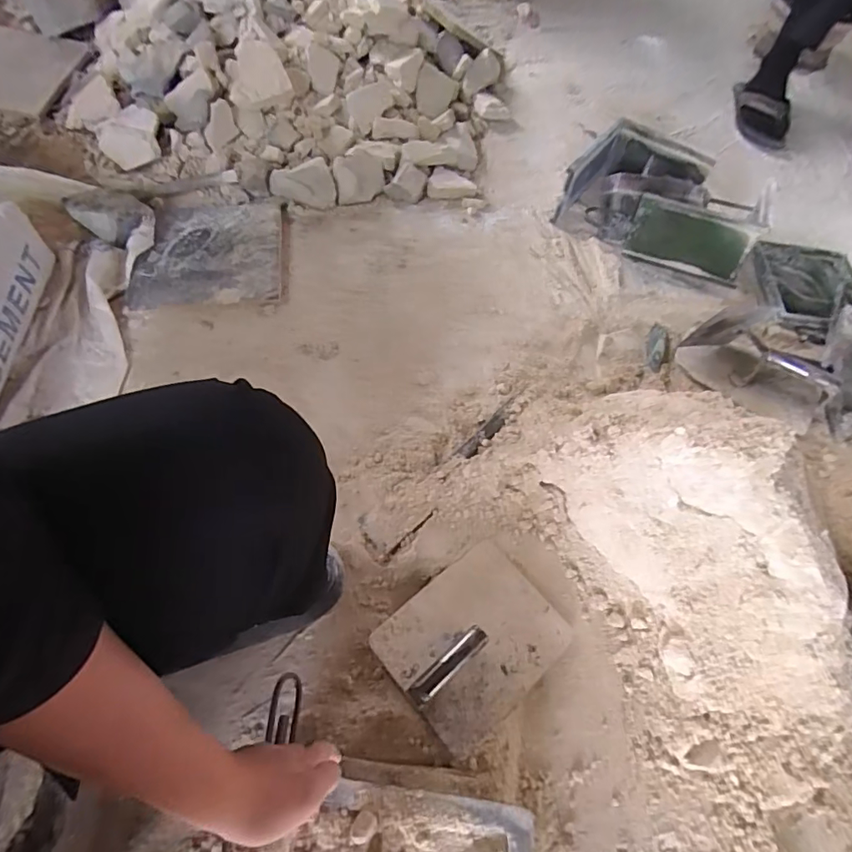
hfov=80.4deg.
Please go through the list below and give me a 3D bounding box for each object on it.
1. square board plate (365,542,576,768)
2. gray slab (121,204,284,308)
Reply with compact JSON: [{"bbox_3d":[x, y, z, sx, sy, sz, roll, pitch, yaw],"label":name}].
[{"bbox_3d":[0.061,0.245,0.592,0.204,0.070,0.168,-36,70,-21],"label":"square board plate"},{"bbox_3d":[-0.384,-0.309,0.898,0.242,0.025,0.249,-4,62,-6],"label":"gray slab"}]

